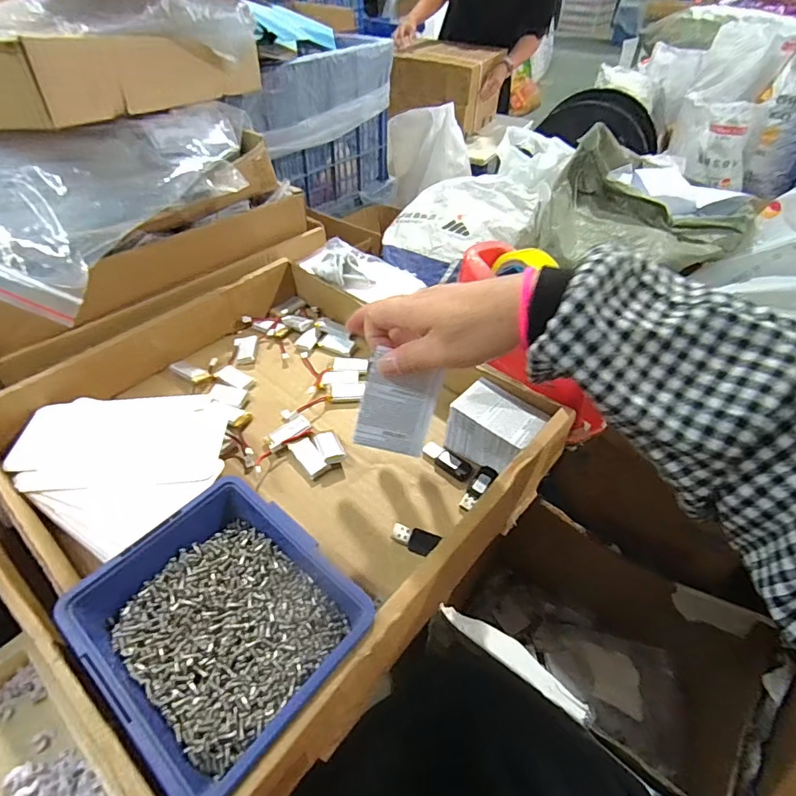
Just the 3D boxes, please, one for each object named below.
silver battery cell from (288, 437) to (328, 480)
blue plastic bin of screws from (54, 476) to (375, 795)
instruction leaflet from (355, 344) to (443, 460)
[{"bbox_3d":[-0.078,0.050,0.401,0.018,0.011,0.039,-25,51,-24],"label":"silver battery cell"},{"bbox_3d":[-0.101,0.133,0.277,0.138,0.052,0.123,32,53,26],"label":"blue plastic bin of screws"},{"bbox_3d":[0.001,0.006,0.332,0.052,0.066,0.004,13,8,-12],"label":"instruction leaflet"}]

